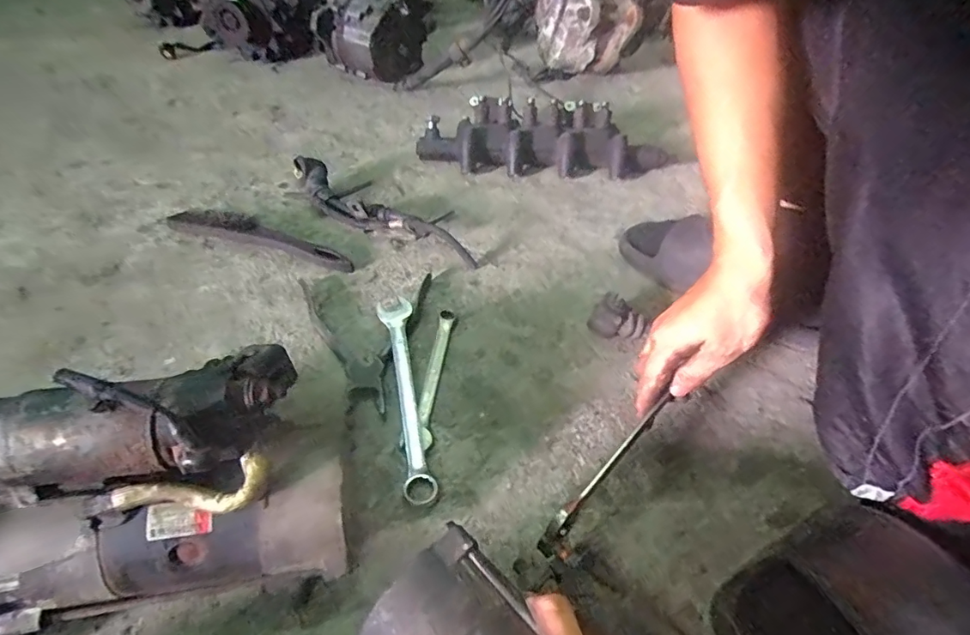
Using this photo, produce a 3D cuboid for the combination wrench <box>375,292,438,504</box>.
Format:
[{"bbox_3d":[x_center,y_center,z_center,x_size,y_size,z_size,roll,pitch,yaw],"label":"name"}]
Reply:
[{"bbox_3d":[-0.078,0.062,0.463,0.033,0.020,0.233,-7,47,-10],"label":"combination wrench"}]

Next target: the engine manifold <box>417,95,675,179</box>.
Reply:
[{"bbox_3d":[0.100,-0.286,0.775,0.405,0.085,0.106,1,46,-2],"label":"engine manifold"}]

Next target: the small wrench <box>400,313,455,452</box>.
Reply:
[{"bbox_3d":[-0.050,0.053,0.487,0.027,0.012,0.166,9,46,5],"label":"small wrench"}]

